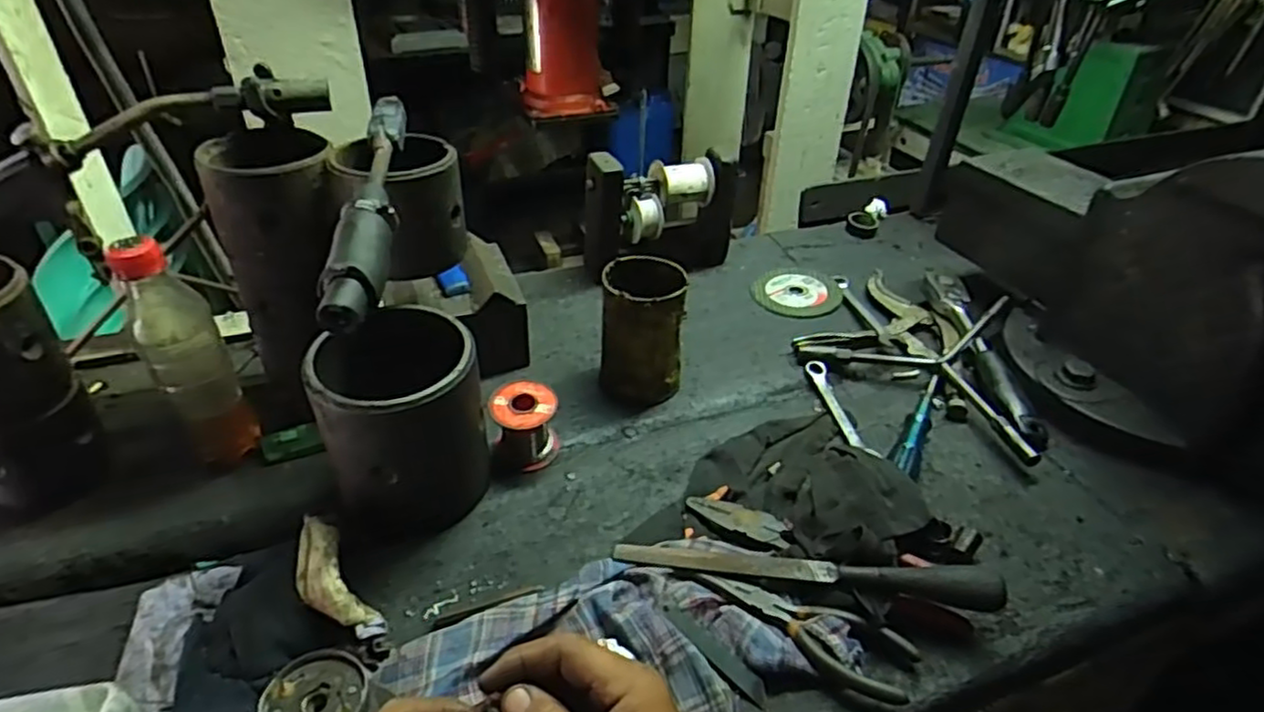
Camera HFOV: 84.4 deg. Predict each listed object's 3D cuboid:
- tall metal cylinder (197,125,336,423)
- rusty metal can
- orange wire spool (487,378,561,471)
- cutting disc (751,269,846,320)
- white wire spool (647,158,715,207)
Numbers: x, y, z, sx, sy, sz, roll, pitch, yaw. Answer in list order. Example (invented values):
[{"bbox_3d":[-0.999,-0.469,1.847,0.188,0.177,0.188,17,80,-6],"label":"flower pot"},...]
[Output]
[{"bbox_3d":[-0.263,-0.060,0.549,0.094,0.207,0.083,-2,36,-6],"label":"tall metal cylinder"},{"bbox_3d":[0.009,-0.019,0.622,0.070,0.120,0.065,1,36,-1],"label":"rusty metal can"},{"bbox_3d":[-0.086,0.057,0.566,0.053,0.058,0.047,-8,37,-13],"label":"orange wire spool"},{"bbox_3d":[0.190,-0.076,0.807,0.106,0.005,0.106,1,36,-1],"label":"cutting disc"},{"bbox_3d":[0.056,-0.190,0.766,0.067,0.047,0.045,-15,39,-21],"label":"white wire spool"}]

